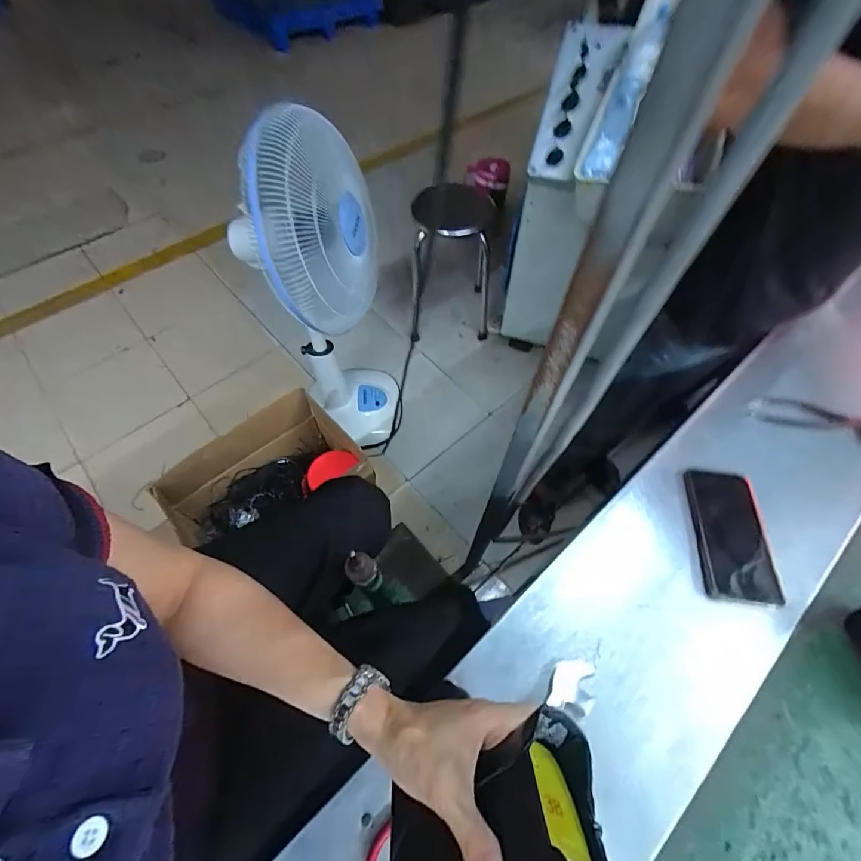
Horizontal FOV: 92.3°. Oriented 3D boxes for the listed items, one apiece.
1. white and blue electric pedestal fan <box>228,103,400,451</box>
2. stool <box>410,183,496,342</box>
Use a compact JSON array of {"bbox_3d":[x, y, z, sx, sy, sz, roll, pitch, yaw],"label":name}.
[{"bbox_3d":[-0.295,-0.341,1.162,0.301,0.920,0.373,-23,62,-11],"label":"white and blue electric pedestal fan"},{"bbox_3d":[0.077,-0.612,1.560,0.323,0.451,0.281,-2,60,0],"label":"stool"}]

